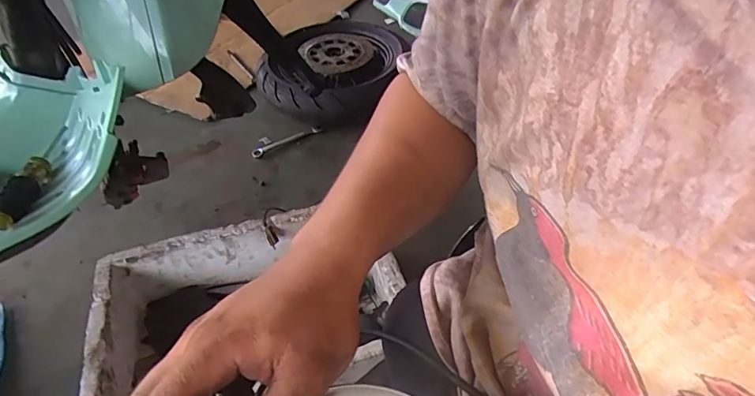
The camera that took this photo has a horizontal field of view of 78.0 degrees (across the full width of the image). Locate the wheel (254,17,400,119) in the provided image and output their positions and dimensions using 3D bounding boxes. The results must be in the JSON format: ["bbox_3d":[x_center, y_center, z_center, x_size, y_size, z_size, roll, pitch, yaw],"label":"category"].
[{"bbox_3d":[-0.117,-0.367,1.322,0.436,0.116,0.388,-33,52,-27],"label":"wheel"}]

